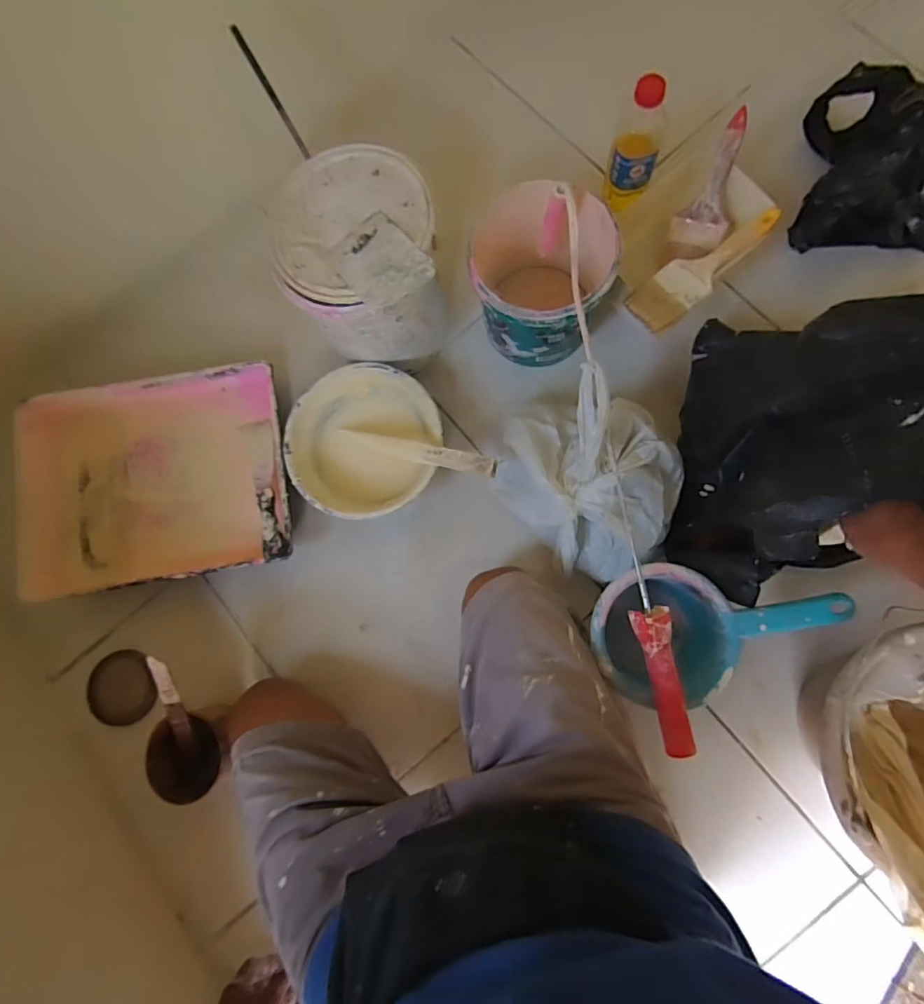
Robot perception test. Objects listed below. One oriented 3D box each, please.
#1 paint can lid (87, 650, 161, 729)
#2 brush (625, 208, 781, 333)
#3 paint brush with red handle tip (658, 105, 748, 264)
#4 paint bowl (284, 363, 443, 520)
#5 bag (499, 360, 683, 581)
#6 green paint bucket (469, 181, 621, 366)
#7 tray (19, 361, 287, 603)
[{"bbox_3d":[-0.458,0.250,0.695,0.077,0.017,0.094,-27,79,2],"label":"paint can lid"},{"bbox_3d":[0.285,-0.281,0.614,0.201,0.029,0.059,-43,79,-1],"label":"brush"},{"bbox_3d":[0.315,-0.388,0.656,0.065,0.024,0.169,18,128,8],"label":"paint brush with red handle tip"},{"bbox_3d":[-0.126,-0.076,0.690,0.197,0.070,0.194,-1,81,6],"label":"paint bowl"},{"bbox_3d":[0.147,-0.034,0.593,0.188,0.138,0.217,-41,79,-1],"label":"bag"},{"bbox_3d":[0.098,-0.272,0.653,0.156,0.166,0.170,-1,81,6],"label":"green paint bucket"},{"bbox_3d":[-0.417,-0.030,0.728,0.368,0.082,0.282,-11,80,5],"label":"tray"}]

